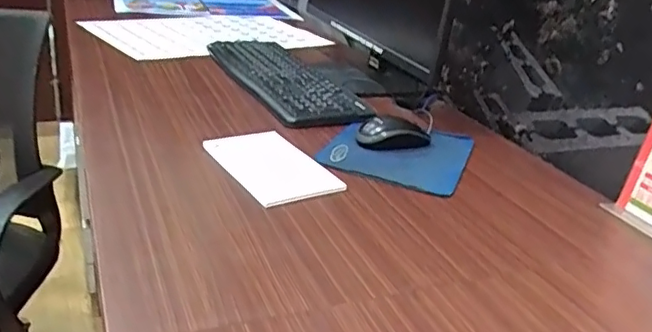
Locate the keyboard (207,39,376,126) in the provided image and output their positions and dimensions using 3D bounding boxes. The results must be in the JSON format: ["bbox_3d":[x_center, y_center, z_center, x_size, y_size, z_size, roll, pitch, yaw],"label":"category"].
[{"bbox_3d":[-0.093,-0.175,1.043,0.174,0.033,0.500,-5,26,-22],"label":"keyboard"}]

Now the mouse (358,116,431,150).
[{"bbox_3d":[0.092,-0.048,0.797,0.100,0.035,0.050,2,25,-10],"label":"mouse"}]

